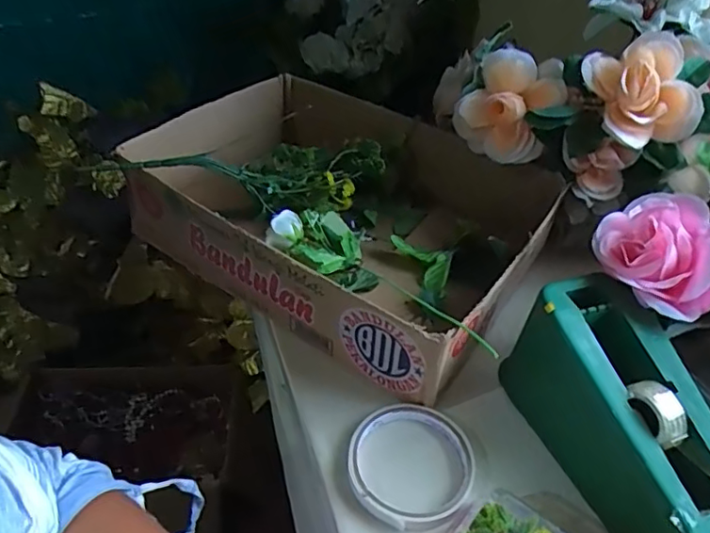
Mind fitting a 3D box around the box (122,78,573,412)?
[{"bbox_3d":[-0.007,-0.062,0.540,0.356,0.088,0.270,27,46,25],"label":"box"}]

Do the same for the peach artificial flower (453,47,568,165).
[{"bbox_3d":[0.140,-0.138,0.513,0.092,0.100,0.053,31,48,28],"label":"peach artificial flower"}]

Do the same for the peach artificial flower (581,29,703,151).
[{"bbox_3d":[0.228,-0.143,0.449,0.072,0.063,0.082,-9,43,-14],"label":"peach artificial flower"}]

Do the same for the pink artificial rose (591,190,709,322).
[{"bbox_3d":[0.212,-0.011,0.389,0.081,0.049,0.081,21,44,20],"label":"pink artificial rose"}]

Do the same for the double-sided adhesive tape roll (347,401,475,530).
[{"bbox_3d":[0.039,0.134,0.385,0.086,0.014,0.086,2,41,-2],"label":"double-sided adhesive tape roll"}]

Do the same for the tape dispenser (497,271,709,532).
[{"bbox_3d":[0.184,0.109,0.354,0.087,0.092,0.203,-10,43,-15],"label":"tape dispenser"}]

